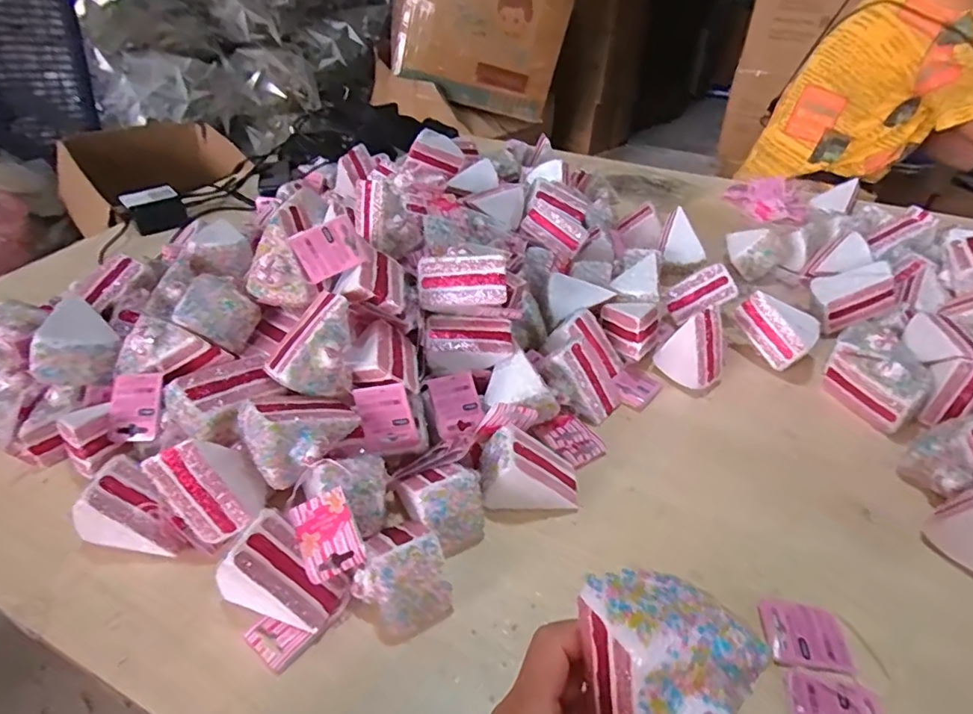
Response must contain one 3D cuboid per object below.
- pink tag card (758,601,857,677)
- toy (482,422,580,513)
[{"bbox_3d":[0.241,0.212,0.416,0.057,0.008,0.046,6,47,7],"label":"pink tag card"},{"bbox_3d":[0.040,0.101,0.492,0.090,0.065,0.050,-3,41,-6],"label":"toy"}]

